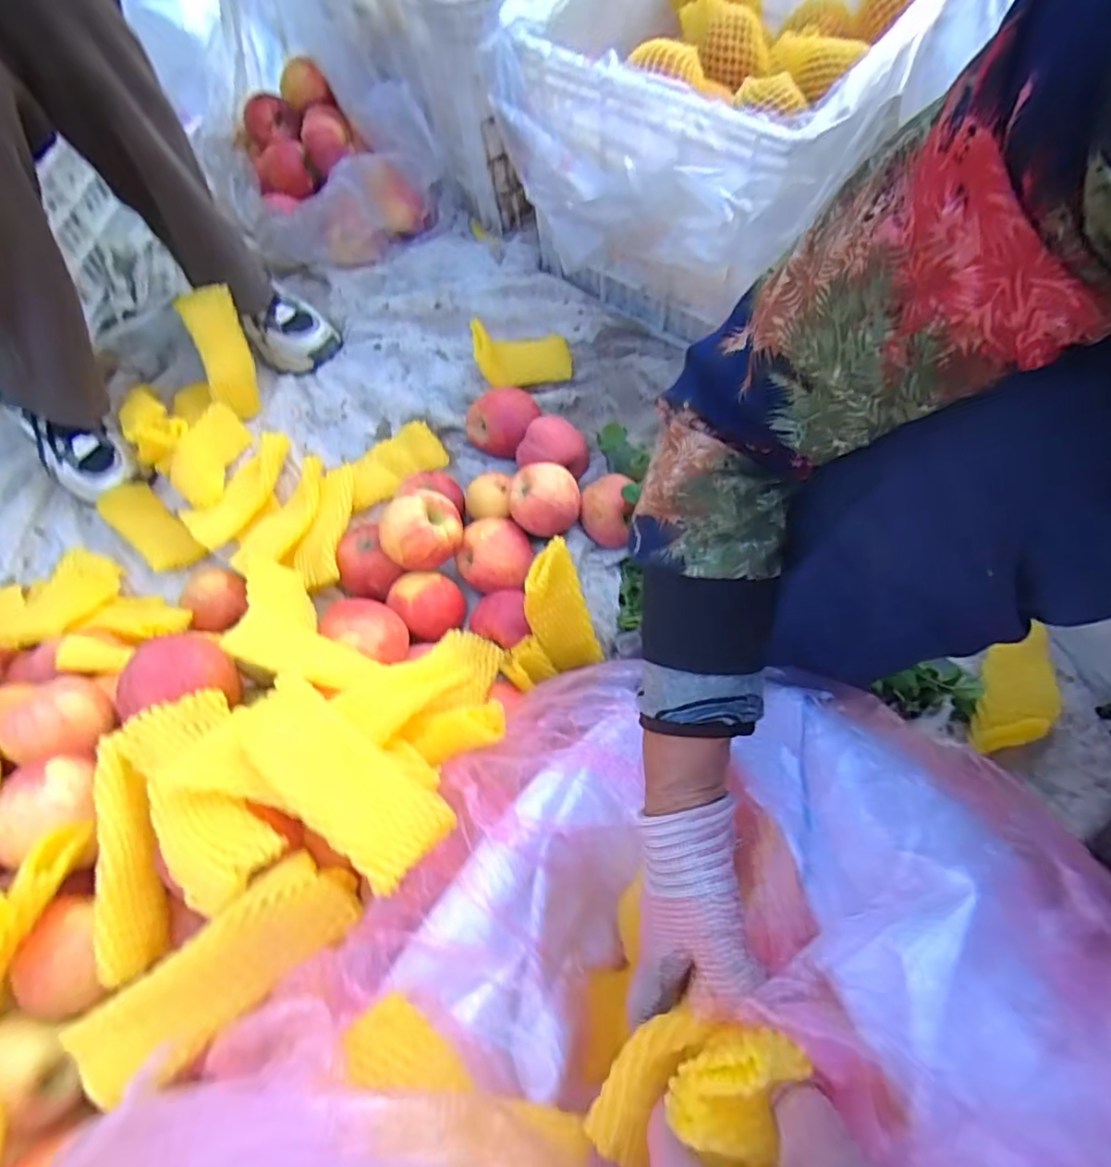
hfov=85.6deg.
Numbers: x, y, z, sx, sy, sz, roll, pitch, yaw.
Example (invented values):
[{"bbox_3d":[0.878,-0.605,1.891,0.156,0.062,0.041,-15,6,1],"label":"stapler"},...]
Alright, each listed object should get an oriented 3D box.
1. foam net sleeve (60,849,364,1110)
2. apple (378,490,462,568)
[{"bbox_3d":[-0.199,0.233,0.361,0.159,0.016,0.060,-38,104,-15],"label":"foam net sleeve"},{"bbox_3d":[-0.131,-0.053,0.619,0.082,0.062,0.078,-1,65,2],"label":"apple"}]

